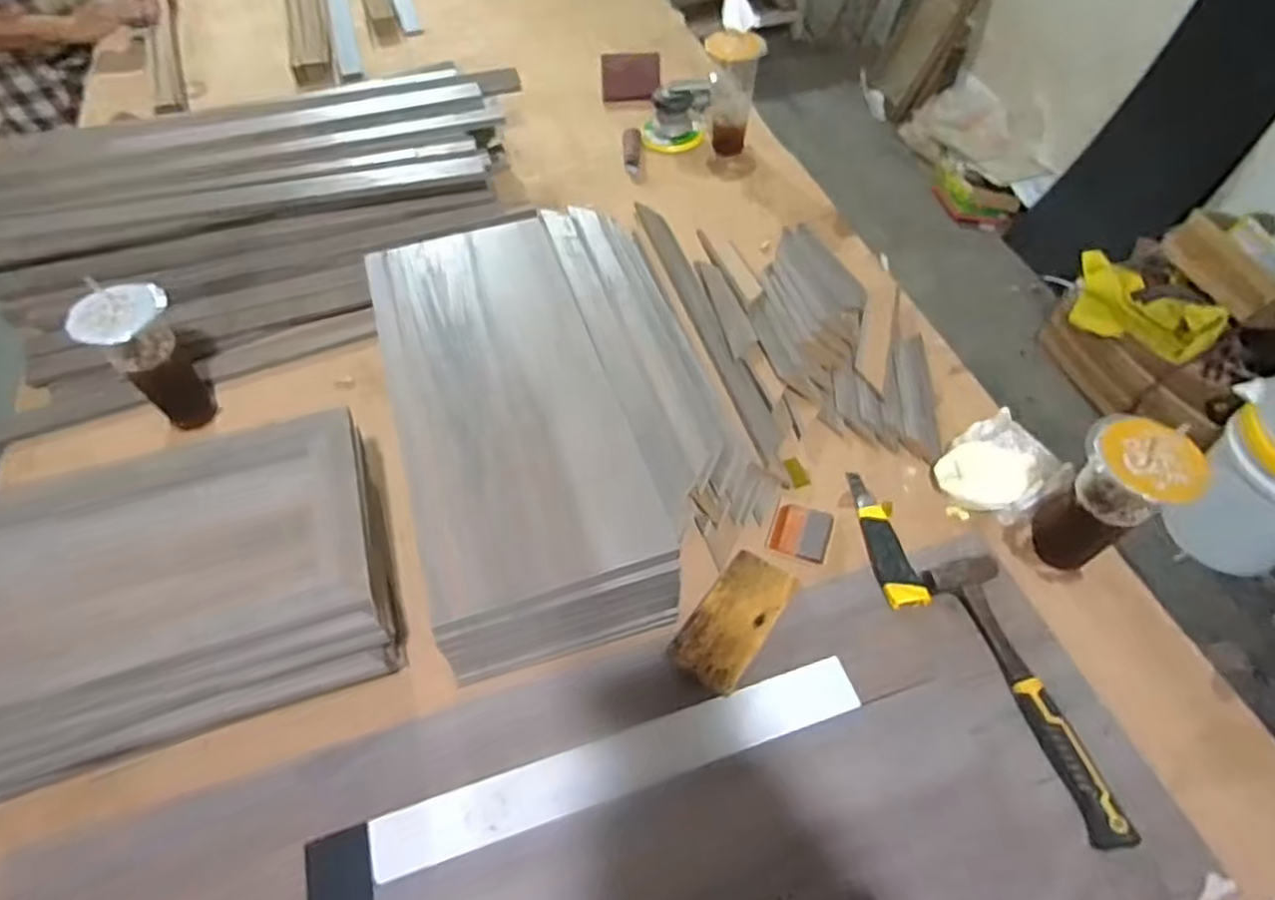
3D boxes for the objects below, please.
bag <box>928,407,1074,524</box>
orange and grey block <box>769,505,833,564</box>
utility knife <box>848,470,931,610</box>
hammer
[{"bbox_3d":[0.427,0.022,0.821,0.143,0.052,0.113,-27,58,-17],"label":"bag"},{"bbox_3d":[0.187,0.093,0.795,0.061,0.009,0.061,17,57,13],"label":"orange and grey block"},{"bbox_3d":[0.279,0.091,0.785,0.046,0.024,0.176,-3,55,-1],"label":"utility knife"},{"bbox_3d":[0.379,0.226,0.674,0.063,0.026,0.273,-16,56,-10],"label":"hammer"}]

